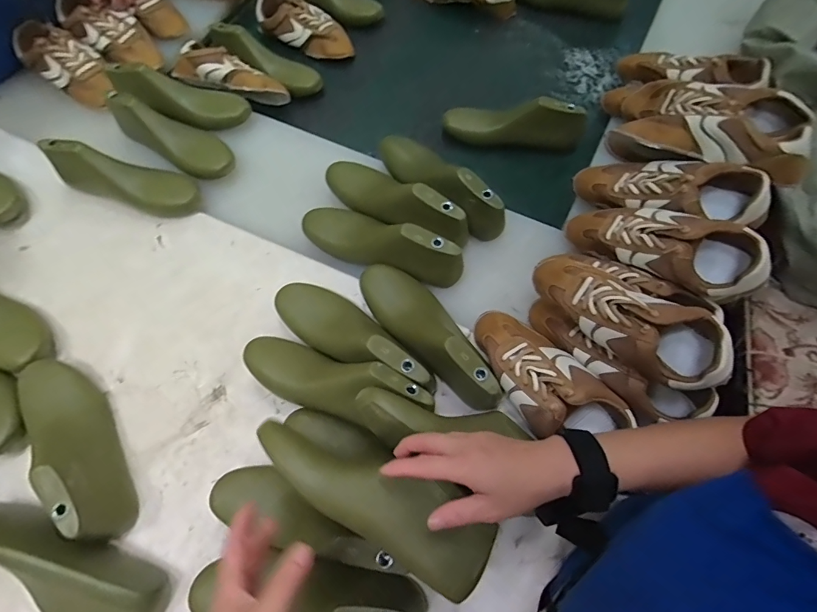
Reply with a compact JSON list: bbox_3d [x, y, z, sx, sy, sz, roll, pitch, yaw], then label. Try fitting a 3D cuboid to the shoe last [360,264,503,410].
[{"bbox_3d":[0.030,0.026,0.551,0.074,0.076,0.242,-41,73,-15],"label":"shoe last"}]

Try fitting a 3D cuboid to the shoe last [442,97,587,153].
[{"bbox_3d":[0.191,-0.335,0.767,0.253,0.085,0.089,16,69,7],"label":"shoe last"}]

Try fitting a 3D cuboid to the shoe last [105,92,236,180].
[{"bbox_3d":[-0.400,-0.293,0.704,0.229,0.078,0.072,32,71,13],"label":"shoe last"}]

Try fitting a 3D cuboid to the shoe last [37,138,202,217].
[{"bbox_3d":[-0.452,-0.211,0.665,0.225,0.095,0.086,23,70,10],"label":"shoe last"}]

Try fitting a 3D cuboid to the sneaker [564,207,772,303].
[{"bbox_3d":[0.344,-0.082,0.576,0.245,0.094,0.101,20,69,22],"label":"sneaker"}]

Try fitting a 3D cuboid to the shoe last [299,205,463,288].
[{"bbox_3d":[-0.042,-0.096,0.602,0.248,0.073,0.072,23,70,10],"label":"shoe last"}]

